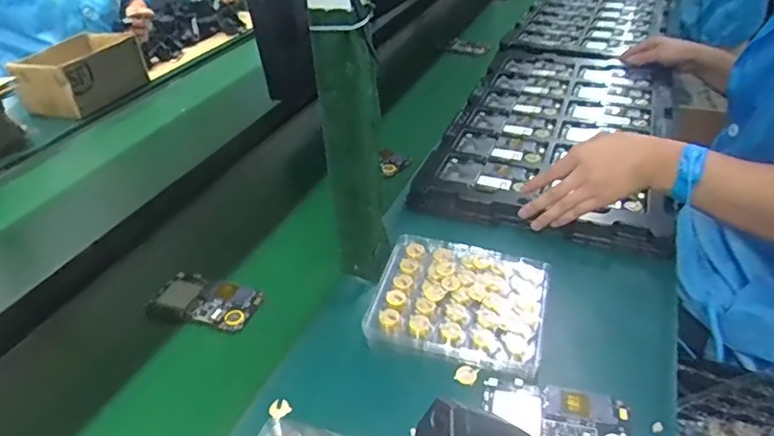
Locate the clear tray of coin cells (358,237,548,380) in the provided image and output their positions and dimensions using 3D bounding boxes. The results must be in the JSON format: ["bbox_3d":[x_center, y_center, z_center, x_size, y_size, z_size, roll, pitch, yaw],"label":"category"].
[{"bbox_3d":[0.075,0.086,0.599,0.172,0.038,0.143,7,37,16],"label":"clear tray of coin cells"}]

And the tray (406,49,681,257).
[{"bbox_3d":[0.294,-0.163,0.937,0.332,0.037,0.594,15,38,18],"label":"tray"}]

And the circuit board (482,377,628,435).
[{"bbox_3d":[0.147,0.176,0.502,0.121,0.012,0.063,7,37,16],"label":"circuit board"}]

